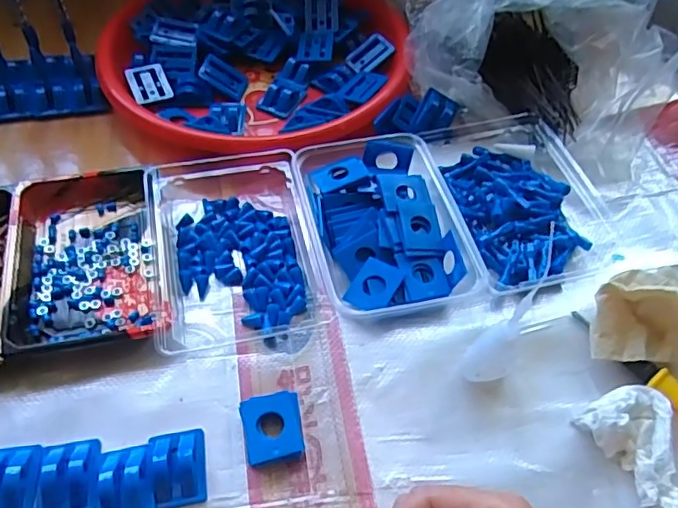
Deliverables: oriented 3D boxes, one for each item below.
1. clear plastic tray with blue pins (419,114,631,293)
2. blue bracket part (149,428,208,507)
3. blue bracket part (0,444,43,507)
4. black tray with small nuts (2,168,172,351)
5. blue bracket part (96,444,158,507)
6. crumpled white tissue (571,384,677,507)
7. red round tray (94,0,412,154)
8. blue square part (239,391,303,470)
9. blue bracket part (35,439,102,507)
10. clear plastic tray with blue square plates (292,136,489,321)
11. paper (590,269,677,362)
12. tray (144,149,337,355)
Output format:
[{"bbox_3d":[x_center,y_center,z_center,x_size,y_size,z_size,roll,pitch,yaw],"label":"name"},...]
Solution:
[{"bbox_3d":[0.137,-0.054,0.478,0.127,0.032,0.174,-16,55,-13],"label":"clear plastic tray with blue pins"},{"bbox_3d":[-0.098,0.127,0.354,0.031,0.013,0.046,-9,53,-8],"label":"blue bracket part"},{"bbox_3d":[-0.194,0.133,0.341,0.035,0.013,0.044,-6,53,-6],"label":"blue bracket part"},{"bbox_3d":[-0.184,-0.002,0.431,0.105,0.028,0.159,-11,54,-10],"label":"black tray with small nuts"},{"bbox_3d":[-0.126,0.136,0.346,0.033,0.014,0.044,-7,53,-7],"label":"blue bracket part"},{"bbox_3d":[0.189,0.118,0.350,0.051,0.027,0.081,-19,56,-16],"label":"crumpled white tissue"},{"bbox_3d":[-0.081,-0.203,0.578,0.286,0.041,0.276,1,53,-1],"label":"red round tray"},{"bbox_3d":[-0.042,0.110,0.369,0.036,0.013,0.042,-7,53,-7],"label":"blue square part"},{"bbox_3d":[-0.160,0.130,0.344,0.036,0.015,0.045,-6,53,-6],"label":"blue bracket part"},{"bbox_3d":[0.032,-0.024,0.451,0.108,0.034,0.152,-11,54,-10],"label":"clear plastic tray with blue square plates"},{"bbox_3d":[0.220,0.035,0.398,0.107,0.052,0.062,-15,55,-13],"label":"paper"},{"bbox_3d":[-0.082,-0.015,0.446,0.120,0.028,0.176,-11,54,-10],"label":"tray"}]

